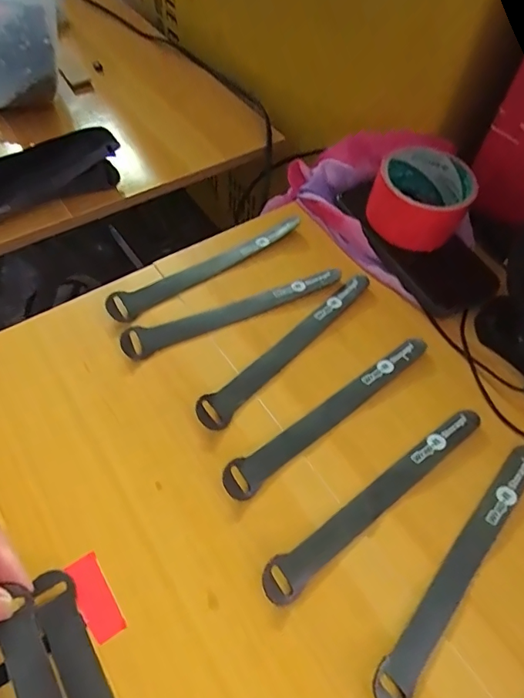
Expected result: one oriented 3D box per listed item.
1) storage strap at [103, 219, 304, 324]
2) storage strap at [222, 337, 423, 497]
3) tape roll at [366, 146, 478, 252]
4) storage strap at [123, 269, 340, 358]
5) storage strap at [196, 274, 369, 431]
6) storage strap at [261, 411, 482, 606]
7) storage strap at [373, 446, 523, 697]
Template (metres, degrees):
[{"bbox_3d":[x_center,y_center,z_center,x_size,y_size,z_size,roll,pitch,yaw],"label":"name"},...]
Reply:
[{"bbox_3d":[-0.045,-0.077,0.419,0.196,0.010,0.023,-31,63,-21],"label":"storage strap"},{"bbox_3d":[0.054,0.043,0.348,0.197,0.014,0.021,-34,64,-23],"label":"storage strap"},{"bbox_3d":[0.142,-0.133,0.428,0.079,0.065,0.075,1,56,-2],"label":"tape roll"},{"bbox_3d":[-0.021,-0.035,0.397,0.195,0.005,0.025,-22,60,-17],"label":"storage strap"},{"bbox_3d":[0.024,-0.007,0.381,0.022,0.012,0.198,37,62,20],"label":"storage strap"},{"bbox_3d":[0.081,0.095,0.314,0.195,0.011,0.022,-32,64,-22],"label":"storage strap"},{"bbox_3d":[0.129,0.130,0.293,0.020,0.011,0.195,38,62,21],"label":"storage strap"}]

